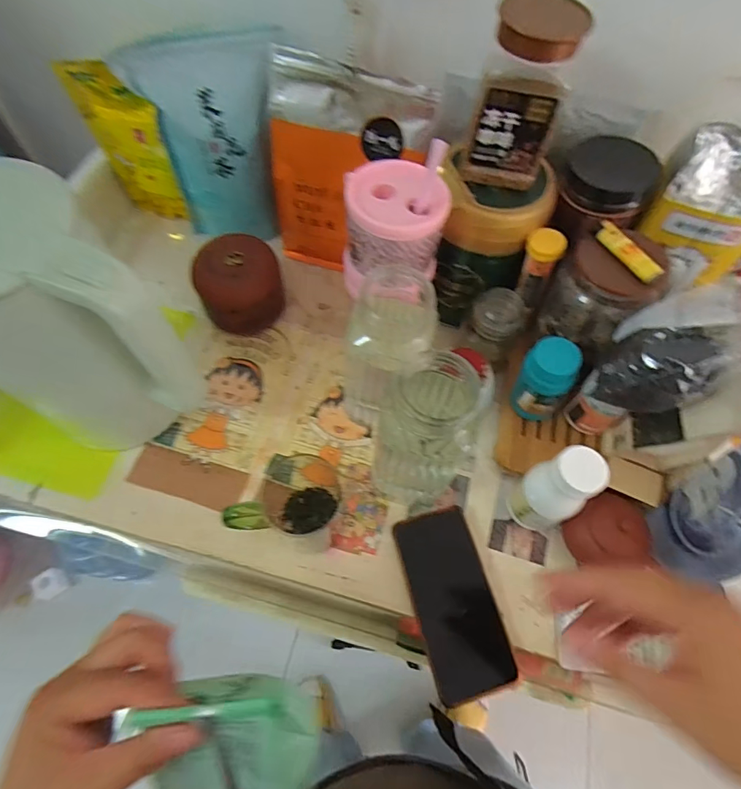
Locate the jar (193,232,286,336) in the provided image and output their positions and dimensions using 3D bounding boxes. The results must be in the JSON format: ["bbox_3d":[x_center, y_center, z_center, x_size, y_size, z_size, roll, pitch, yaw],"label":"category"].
[{"bbox_3d":[-0.155,-0.126,0.544,0.095,0.093,0.100,1,63,-2],"label":"jar"}]

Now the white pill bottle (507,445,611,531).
[{"bbox_3d":[0.173,0.091,0.416,0.050,0.125,0.051,-16,65,-11],"label":"white pill bottle"}]

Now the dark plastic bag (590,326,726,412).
[{"bbox_3d":[0.247,-0.023,0.385,0.074,0.078,0.054,27,65,10],"label":"dark plastic bag"}]

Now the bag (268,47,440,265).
[{"bbox_3d":[-0.026,-0.250,0.522,0.172,0.231,0.055,13,63,4],"label":"bag"}]

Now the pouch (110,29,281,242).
[{"bbox_3d":[-0.186,-0.280,0.523,0.144,0.234,0.051,-10,56,-13],"label":"pouch"}]

